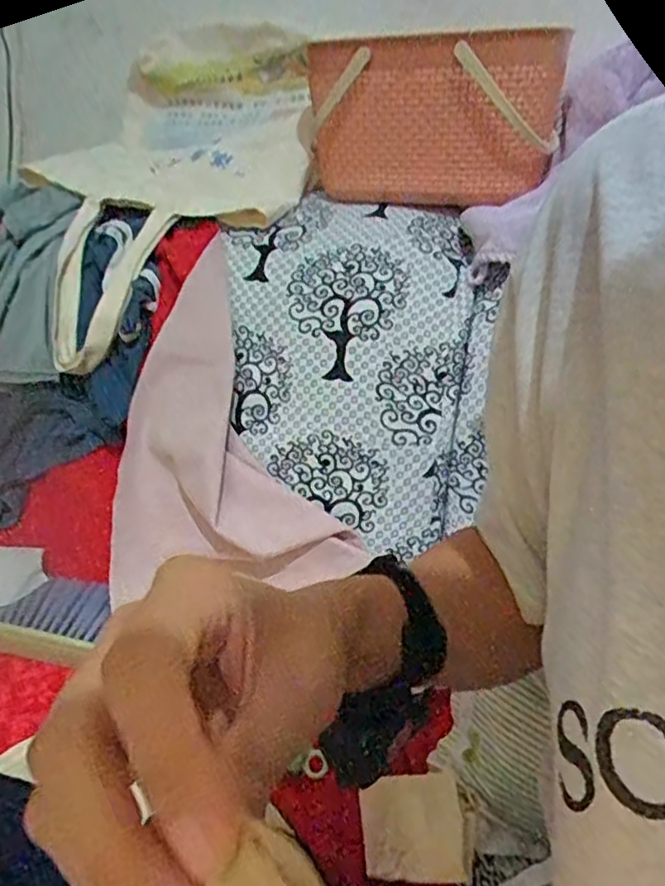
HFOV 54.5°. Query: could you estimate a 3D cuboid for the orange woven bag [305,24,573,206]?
[{"bbox_3d":[0.104,-0.334,0.672,0.255,0.151,0.079,4,21,10],"label":"orange woven bag"}]

